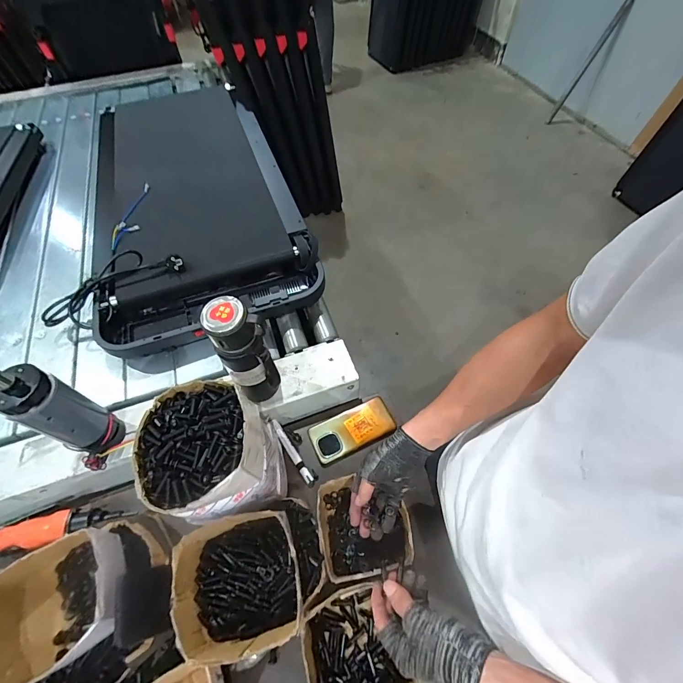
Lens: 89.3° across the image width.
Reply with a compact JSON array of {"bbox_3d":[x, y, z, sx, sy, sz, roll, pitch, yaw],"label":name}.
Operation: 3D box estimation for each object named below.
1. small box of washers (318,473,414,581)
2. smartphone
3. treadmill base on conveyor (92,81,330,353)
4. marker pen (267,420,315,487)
[{"bbox_3d":[0.038,0.301,0.575,0.140,0.079,0.139,-12,58,-6],"label":"small box of washers"},{"bbox_3d":[0.023,0.173,0.686,0.168,0.007,0.082,-22,60,-12],"label":"smartphone"},{"bbox_3d":[-0.399,-0.410,0.936,0.471,0.095,0.951,-17,59,-9],"label":"treadmill base on conveyor"},{"bbox_3d":[-0.097,0.208,0.661,0.019,0.014,0.147,-32,63,-17],"label":"marker pen"}]

